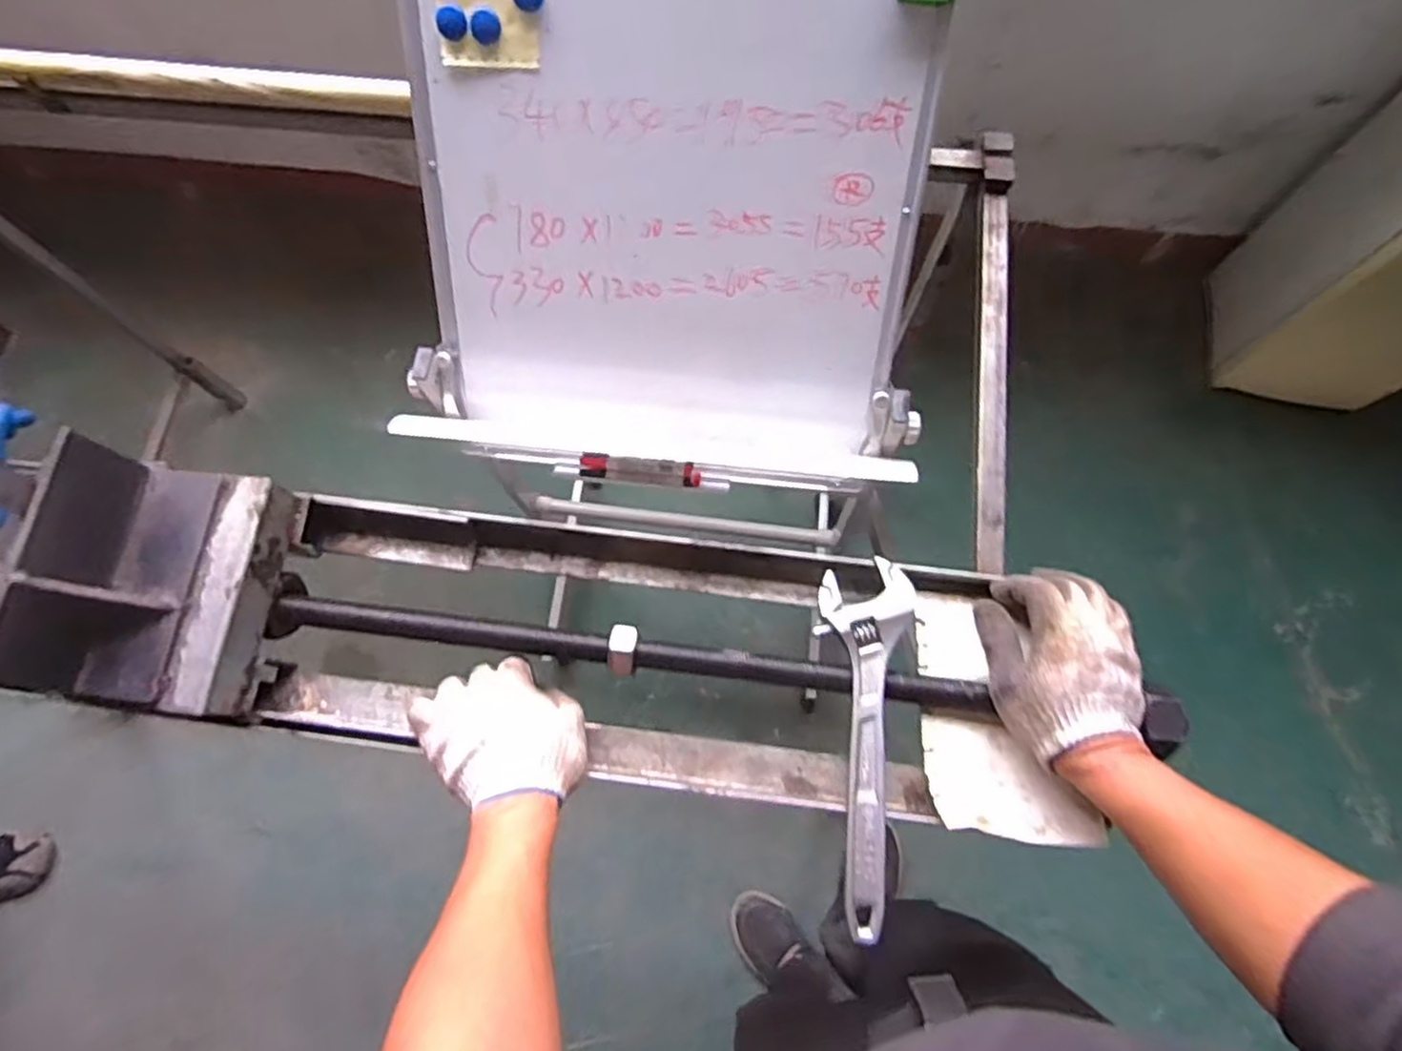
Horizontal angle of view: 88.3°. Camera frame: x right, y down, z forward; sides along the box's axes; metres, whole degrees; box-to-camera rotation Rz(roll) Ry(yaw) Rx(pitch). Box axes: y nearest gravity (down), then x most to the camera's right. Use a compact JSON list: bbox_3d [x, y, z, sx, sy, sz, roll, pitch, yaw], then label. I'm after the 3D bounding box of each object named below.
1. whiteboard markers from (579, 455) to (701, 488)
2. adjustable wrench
[{"bbox_3d":[-0.070,-0.063,0.838,0.137,0.028,0.024,7,73,4],"label":"whiteboard markers"},{"bbox_3d":[0.131,0.172,0.582,0.074,0.015,0.286,4,73,3],"label":"adjustable wrench"}]

